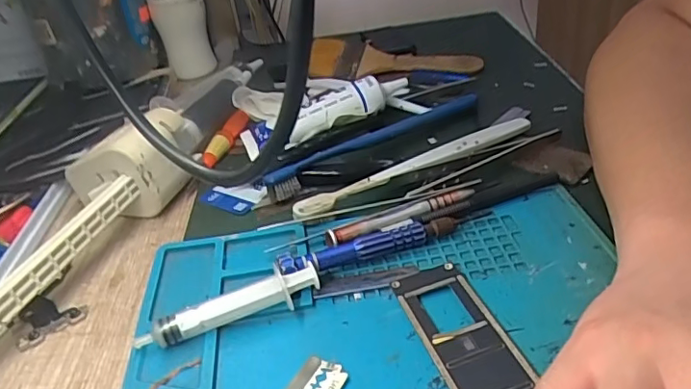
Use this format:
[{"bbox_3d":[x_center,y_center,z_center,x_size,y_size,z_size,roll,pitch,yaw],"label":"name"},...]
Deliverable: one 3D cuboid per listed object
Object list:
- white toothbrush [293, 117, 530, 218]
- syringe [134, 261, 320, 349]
[{"bbox_3d":[0.050,-0.020,0.360,0.180,0.007,0.016,-22,36,-21],"label":"white toothbrush"},{"bbox_3d":[-0.055,0.056,0.271,0.089,0.018,0.016,-19,34,-16],"label":"syringe"}]

